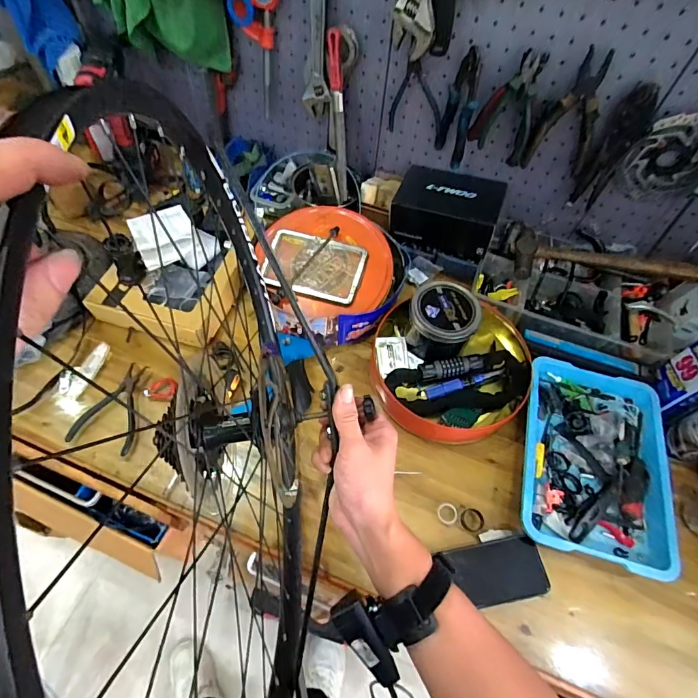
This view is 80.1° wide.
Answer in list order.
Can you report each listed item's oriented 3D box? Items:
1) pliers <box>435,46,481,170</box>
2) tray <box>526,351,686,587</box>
[{"bbox_3d":[0.196,-0.422,0.732,0.021,0.179,0.074,-13,60,-12],"label":"pliers"},{"bbox_3d":[0.395,0.172,0.677,0.219,0.060,0.315,15,58,5],"label":"tray"}]

